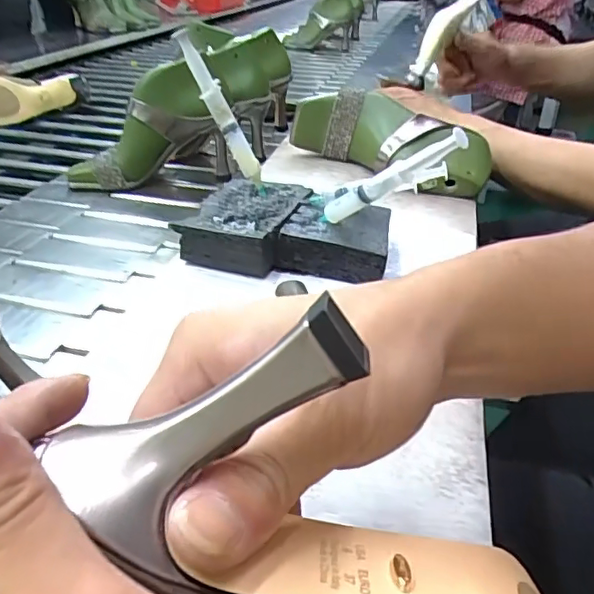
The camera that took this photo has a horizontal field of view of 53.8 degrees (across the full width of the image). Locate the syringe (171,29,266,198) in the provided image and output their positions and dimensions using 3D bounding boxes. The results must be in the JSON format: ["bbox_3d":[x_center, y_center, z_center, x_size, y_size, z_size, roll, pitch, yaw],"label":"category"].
[{"bbox_3d":[-0.065,-0.161,0.517,0.022,0.152,0.016,-18,22,28],"label":"syringe"}]

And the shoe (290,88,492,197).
[{"bbox_3d":[0.100,-0.180,0.669,0.232,0.087,0.078,17,34,21],"label":"shoe"}]

